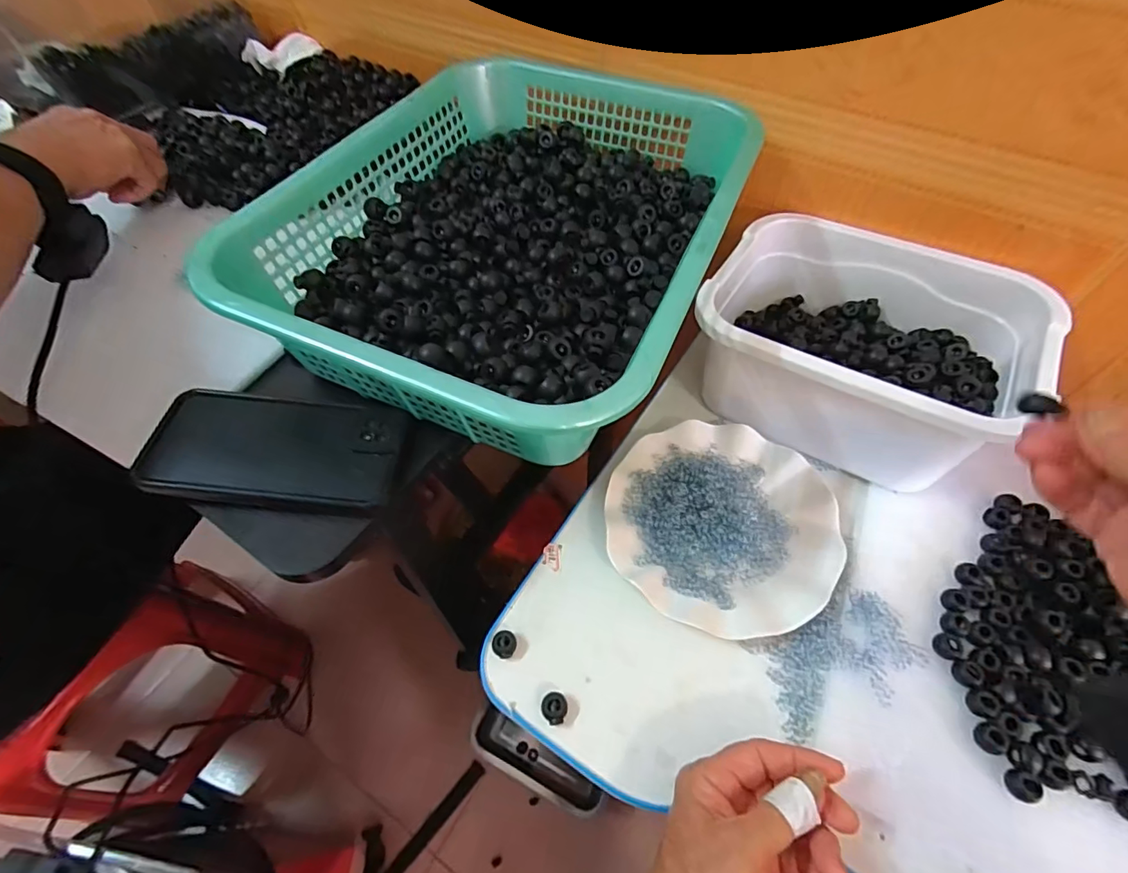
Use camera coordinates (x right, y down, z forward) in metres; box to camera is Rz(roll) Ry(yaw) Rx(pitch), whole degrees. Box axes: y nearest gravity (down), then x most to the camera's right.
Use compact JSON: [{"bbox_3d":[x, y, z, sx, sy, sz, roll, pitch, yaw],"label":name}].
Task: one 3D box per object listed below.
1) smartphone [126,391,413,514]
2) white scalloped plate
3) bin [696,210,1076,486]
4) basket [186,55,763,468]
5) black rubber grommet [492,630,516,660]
[{"bbox_3d":[-0.193,0.008,0.339,0.161,0.014,0.076,7,68,2],"label":"smartphone"},{"bbox_3d":[0.128,0.068,0.419,0.179,0.026,0.176,0,55,0],"label":"white scalloped plate"},{"bbox_3d":[0.250,-0.079,0.447,0.246,0.106,0.188,26,59,16],"label":"bin"},{"bbox_3d":[-0.034,-0.163,0.402,0.297,0.082,0.379,20,58,13],"label":"basket"},{"bbox_3d":[-0.043,0.152,0.371,0.017,0.011,0.018,0,55,0],"label":"black rubber grommet"}]

